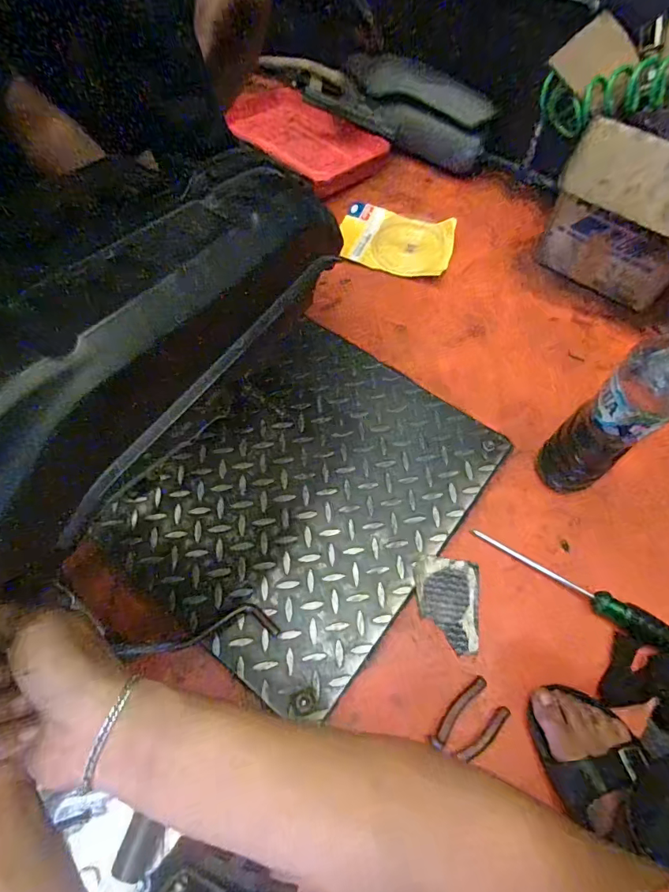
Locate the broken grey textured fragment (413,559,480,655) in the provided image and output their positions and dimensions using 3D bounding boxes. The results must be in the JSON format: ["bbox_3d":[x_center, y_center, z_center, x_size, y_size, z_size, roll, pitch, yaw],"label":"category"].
[{"bbox_3d":[0.147,0.206,0.590,0.085,0.004,0.114,6,63,2],"label":"broken grey textured fragment"}]

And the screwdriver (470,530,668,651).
[{"bbox_3d":[0.314,0.185,0.589,0.271,0.025,0.035,31,66,14],"label":"screwdriver"}]

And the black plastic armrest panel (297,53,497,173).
[{"bbox_3d":[0.141,-0.800,1.041,0.481,0.125,0.090,37,68,17],"label":"black plastic armrest panel"}]

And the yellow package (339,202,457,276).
[{"bbox_3d":[0.122,-0.417,0.894,0.228,0.031,0.162,20,64,9],"label":"yellow package"}]

